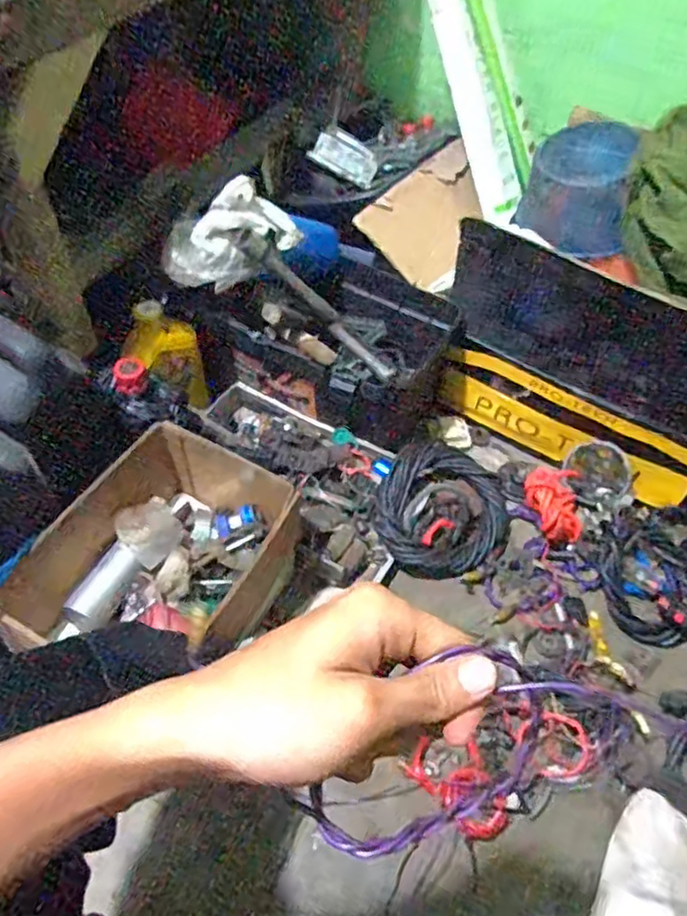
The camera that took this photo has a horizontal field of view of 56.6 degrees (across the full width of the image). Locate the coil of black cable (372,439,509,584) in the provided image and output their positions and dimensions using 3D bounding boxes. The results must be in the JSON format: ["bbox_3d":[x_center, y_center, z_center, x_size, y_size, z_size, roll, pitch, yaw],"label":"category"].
[{"bbox_3d":[0.134,0.076,0.875,0.175,0.060,0.190,1,53,-2],"label":"coil of black cable"}]

